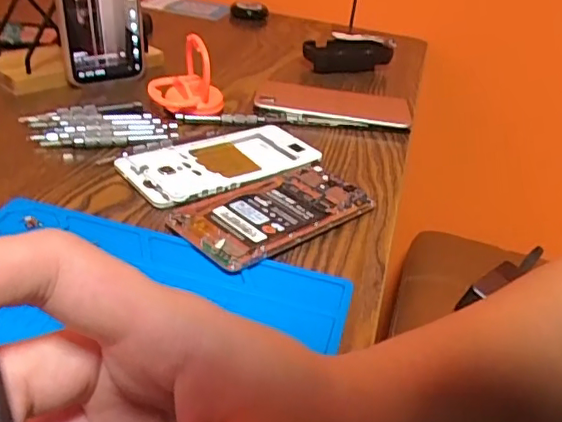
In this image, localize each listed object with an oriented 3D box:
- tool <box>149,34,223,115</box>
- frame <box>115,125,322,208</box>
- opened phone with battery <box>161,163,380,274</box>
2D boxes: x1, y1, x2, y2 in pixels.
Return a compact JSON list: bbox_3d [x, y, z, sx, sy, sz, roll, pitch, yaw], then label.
[{"bbox_3d":[-0.086,-0.125,0.523,0.067,0.061,0.052,0,33,-11],"label":"tool"},{"bbox_3d":[-0.046,-0.043,0.450,0.145,0.006,0.082,-18,40,-34],"label":"frame"},{"bbox_3d":[-0.003,-0.001,0.398,0.139,0.007,0.073,-23,43,-38],"label":"opened phone with battery"}]

